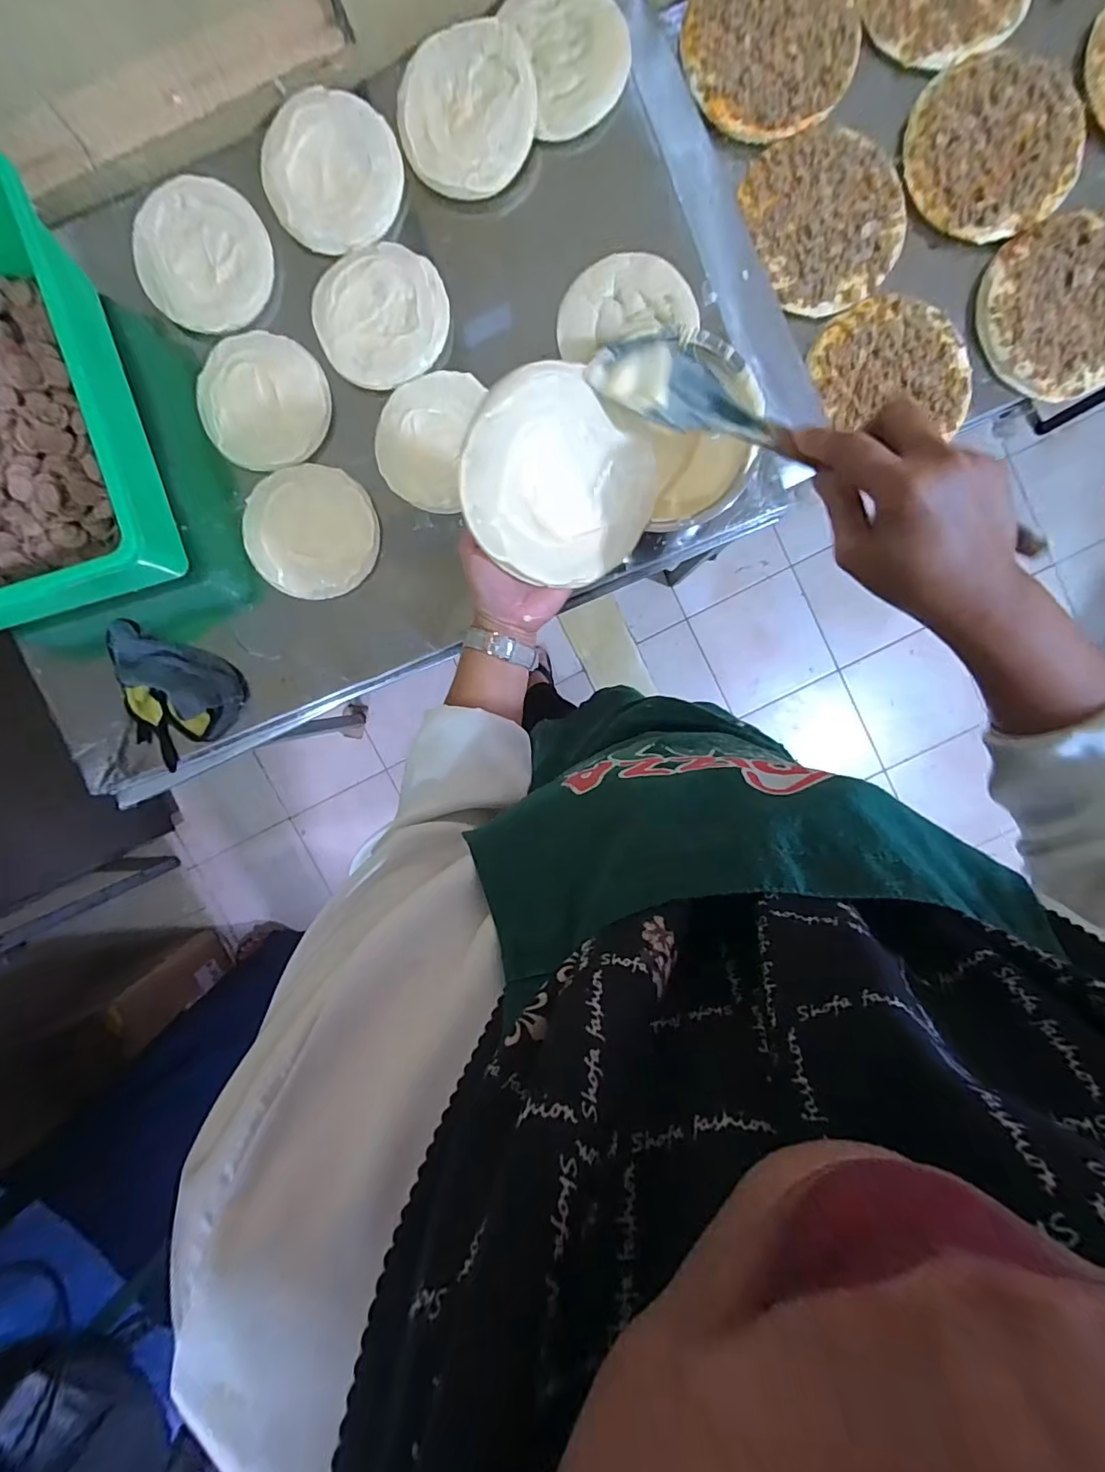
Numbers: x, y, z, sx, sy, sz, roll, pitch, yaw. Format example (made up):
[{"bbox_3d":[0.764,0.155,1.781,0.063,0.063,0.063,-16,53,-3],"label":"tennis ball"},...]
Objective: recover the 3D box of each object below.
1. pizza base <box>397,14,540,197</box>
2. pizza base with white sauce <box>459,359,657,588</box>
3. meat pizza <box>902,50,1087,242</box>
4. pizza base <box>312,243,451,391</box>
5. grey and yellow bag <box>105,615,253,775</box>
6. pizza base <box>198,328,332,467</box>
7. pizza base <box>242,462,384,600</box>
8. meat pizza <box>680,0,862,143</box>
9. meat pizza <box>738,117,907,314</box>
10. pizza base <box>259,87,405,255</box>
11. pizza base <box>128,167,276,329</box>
[{"bbox_3d":[-0.094,-0.679,0.556,0.148,0.016,0.155,0,96,2],"label":"pizza base"},{"bbox_3d":[0.006,-0.183,0.389,0.149,0.021,0.132,35,96,-28],"label":"pizza base with white sauce"},{"bbox_3d":[0.537,-0.718,0.625,0.201,0.018,0.202,0,96,2],"label":"meat pizza"},{"bbox_3d":[-0.194,-0.480,0.592,0.147,0.014,0.145,0,96,2],"label":"pizza base"},{"bbox_3d":[-0.463,-0.058,0.602,0.169,0.055,0.136,43,96,-2],"label":"grey and yellow bag"},{"bbox_3d":[-0.330,-0.384,0.592,0.143,0.015,0.148,0,96,2],"label":"pizza base"},{"bbox_3d":[-0.281,-0.239,0.602,0.144,0.019,0.151,0,96,2],"label":"pizza base"},{"bbox_3d":[0.266,-0.843,0.626,0.205,0.006,0.202,-16,95,4],"label":"meat pizza"},{"bbox_3d":[0.339,-0.640,0.637,0.184,0.011,0.207,-26,94,4],"label":"meat pizza"},{"bbox_3d":[-0.247,-0.629,0.577,0.145,0.012,0.141,-2,107,-5],"label":"pizza base"},{"bbox_3d":[-0.399,-0.549,0.590,0.143,0.017,0.155,0,96,2],"label":"pizza base"}]

